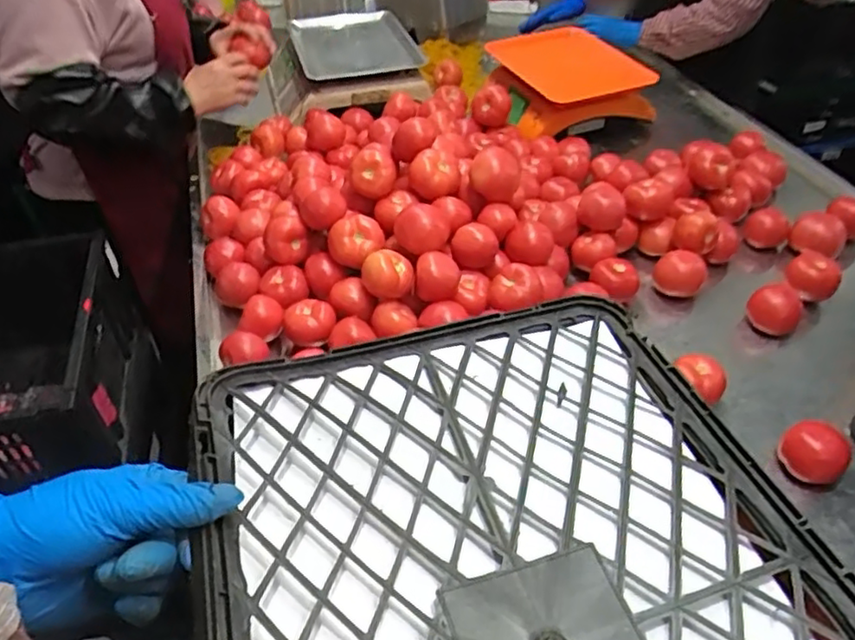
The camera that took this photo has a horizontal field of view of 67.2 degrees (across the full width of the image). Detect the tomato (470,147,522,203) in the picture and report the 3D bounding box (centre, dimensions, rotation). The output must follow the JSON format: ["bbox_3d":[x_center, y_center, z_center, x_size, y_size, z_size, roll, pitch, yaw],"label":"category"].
[{"bbox_3d":[0.097,-0.208,0.901,0.063,0.057,0.065,1,46,-1],"label":"tomato"}]

